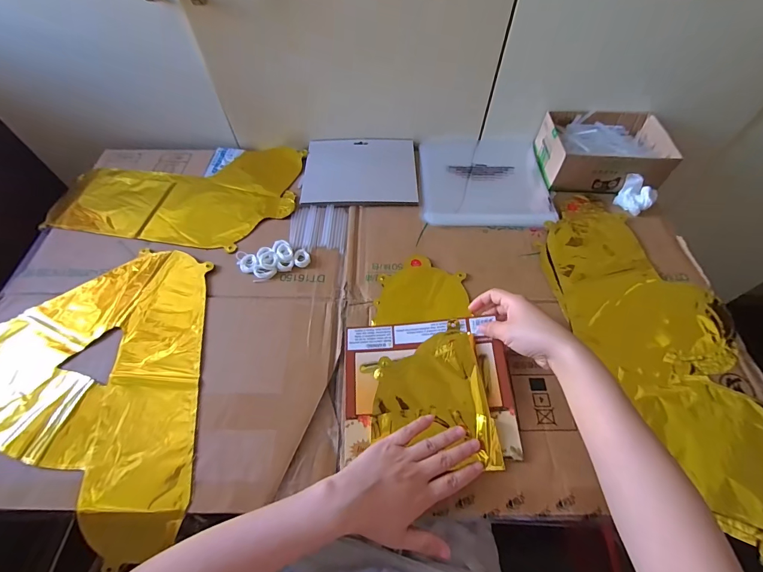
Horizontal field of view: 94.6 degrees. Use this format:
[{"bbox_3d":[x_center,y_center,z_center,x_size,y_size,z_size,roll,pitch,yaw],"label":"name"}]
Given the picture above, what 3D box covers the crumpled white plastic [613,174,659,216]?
[{"bbox_3d":[0.408,-0.147,0.556,0.053,0.034,0.048,28,62,16],"label":"crumpled white plastic"}]

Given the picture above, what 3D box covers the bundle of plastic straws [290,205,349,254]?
[{"bbox_3d":[-0.096,-0.091,0.543,0.084,0.007,0.105,-3,58,-2],"label":"bundle of plastic straws"}]

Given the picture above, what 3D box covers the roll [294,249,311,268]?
[{"bbox_3d":[-0.115,-0.040,0.509,0.022,0.007,0.028,-11,59,-7],"label":"roll"}]

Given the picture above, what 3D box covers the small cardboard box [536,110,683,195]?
[{"bbox_3d":[0.371,-0.226,0.590,0.188,0.059,0.136,1,58,0],"label":"small cardboard box"}]

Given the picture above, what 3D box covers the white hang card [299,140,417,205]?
[{"bbox_3d":[-0.036,-0.203,0.612,0.190,0.007,0.158,-2,58,-1],"label":"white hang card"}]

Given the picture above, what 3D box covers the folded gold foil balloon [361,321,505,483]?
[{"bbox_3d":[0.054,0.128,0.409,0.133,0.025,0.157,-7,58,-4],"label":"folded gold foil balloon"}]

